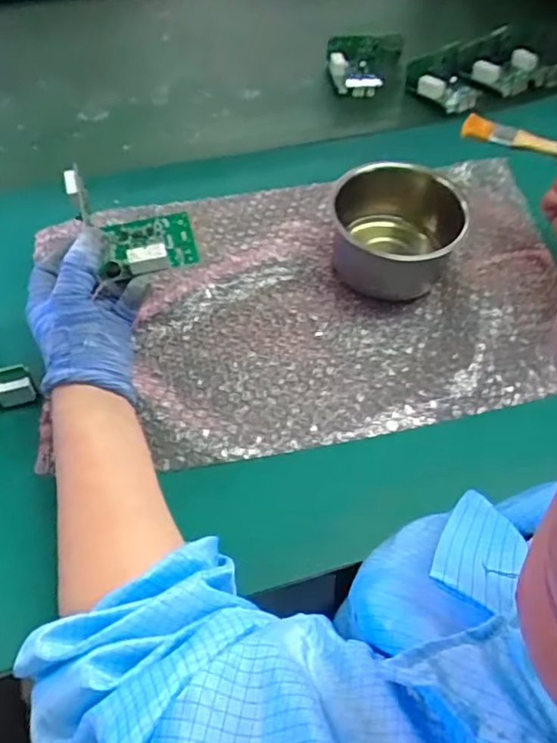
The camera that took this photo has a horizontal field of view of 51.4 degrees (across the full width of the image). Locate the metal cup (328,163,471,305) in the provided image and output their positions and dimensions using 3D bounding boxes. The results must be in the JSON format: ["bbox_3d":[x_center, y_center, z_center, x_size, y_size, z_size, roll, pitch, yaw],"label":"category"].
[{"bbox_3d":[0.104,-0.128,0.541,0.117,0.067,0.136,24,60,10],"label":"metal cup"}]

